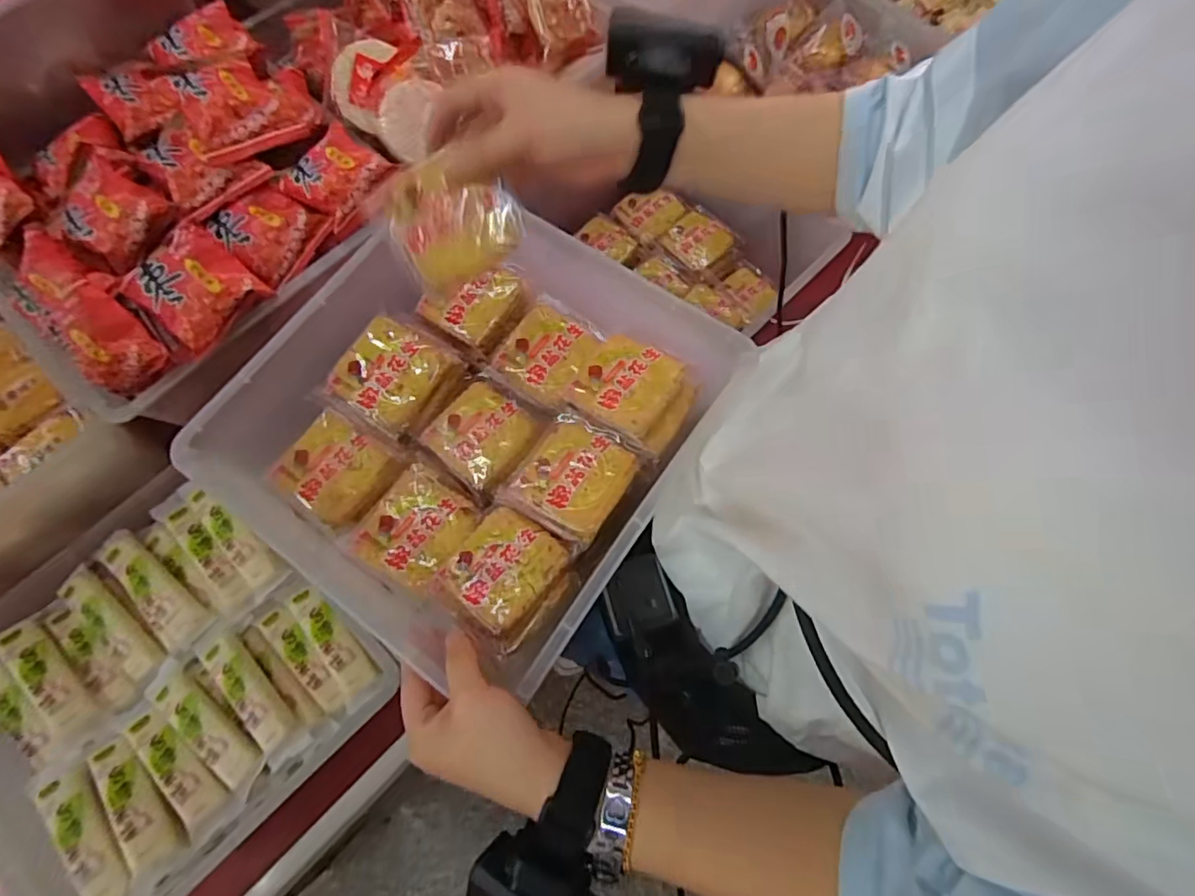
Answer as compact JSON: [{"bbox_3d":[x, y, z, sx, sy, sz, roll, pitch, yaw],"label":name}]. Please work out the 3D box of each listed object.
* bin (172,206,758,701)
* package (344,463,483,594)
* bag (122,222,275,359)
[{"bbox_3d":[-0.100,-0.027,0.416,0.318,0.072,0.295,32,75,10],"label":"bin"},{"bbox_3d":[-0.136,0.060,0.418,0.072,0.018,0.081,35,76,11],"label":"package"},{"bbox_3d":[-0.314,-0.125,0.441,0.072,0.025,0.075,46,76,-23],"label":"bag"}]

